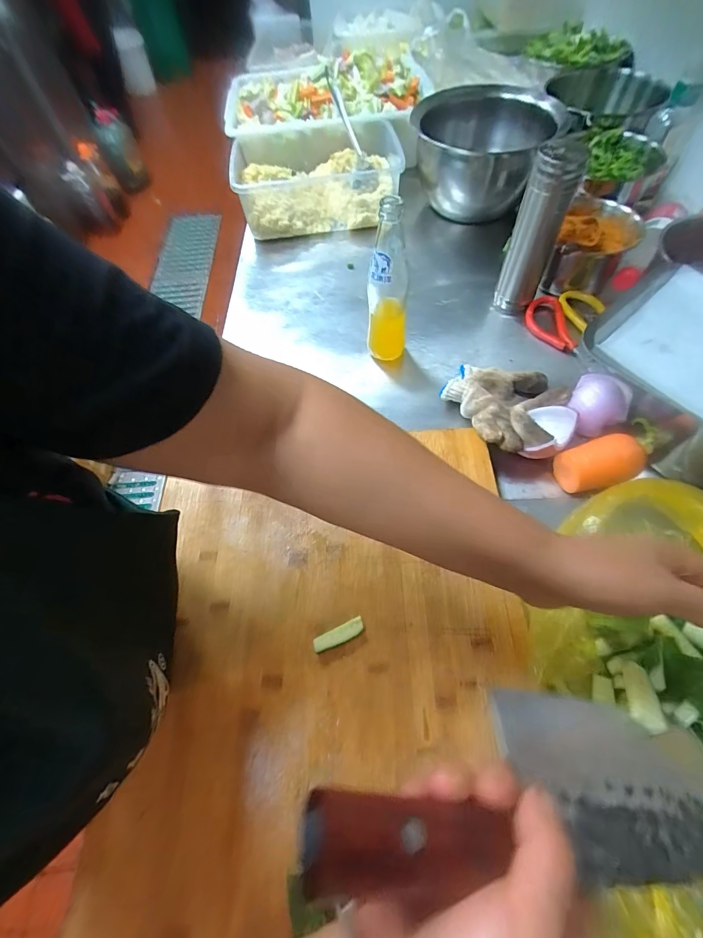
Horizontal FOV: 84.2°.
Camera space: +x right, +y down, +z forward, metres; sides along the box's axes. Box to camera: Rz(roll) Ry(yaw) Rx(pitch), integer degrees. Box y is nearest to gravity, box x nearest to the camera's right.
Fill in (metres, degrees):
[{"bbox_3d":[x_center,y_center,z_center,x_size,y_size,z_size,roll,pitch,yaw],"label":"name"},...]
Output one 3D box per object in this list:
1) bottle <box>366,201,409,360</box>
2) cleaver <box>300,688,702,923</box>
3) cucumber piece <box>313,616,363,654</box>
[{"bbox_3d":[0.050,-0.241,0.526,0.051,0.199,0.059,1,61,5],"label":"bottle"},{"bbox_3d":[0.118,0.175,0.212,0.305,0.040,0.087,17,58,-26],"label":"cleaver"},{"bbox_3d":[-0.012,0.163,0.382,0.052,0.010,0.015,-23,62,-9],"label":"cucumber piece"}]

